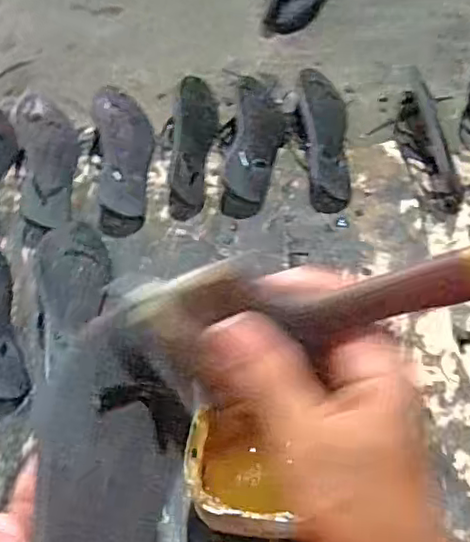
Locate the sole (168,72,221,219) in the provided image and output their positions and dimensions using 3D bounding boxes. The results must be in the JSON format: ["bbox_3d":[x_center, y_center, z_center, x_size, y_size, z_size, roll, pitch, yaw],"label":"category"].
[{"bbox_3d":[-0.060,-0.181,0.880,0.059,0.058,0.220,2,59,5],"label":"sole"}]

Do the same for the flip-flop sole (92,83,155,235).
[{"bbox_3d":[-0.155,-0.160,0.879,0.084,0.031,0.245,1,61,-16],"label":"flip-flop sole"}]

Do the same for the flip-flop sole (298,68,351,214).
[{"bbox_3d":[0.121,-0.182,0.860,0.077,0.056,0.232,1,59,5],"label":"flip-flop sole"}]

